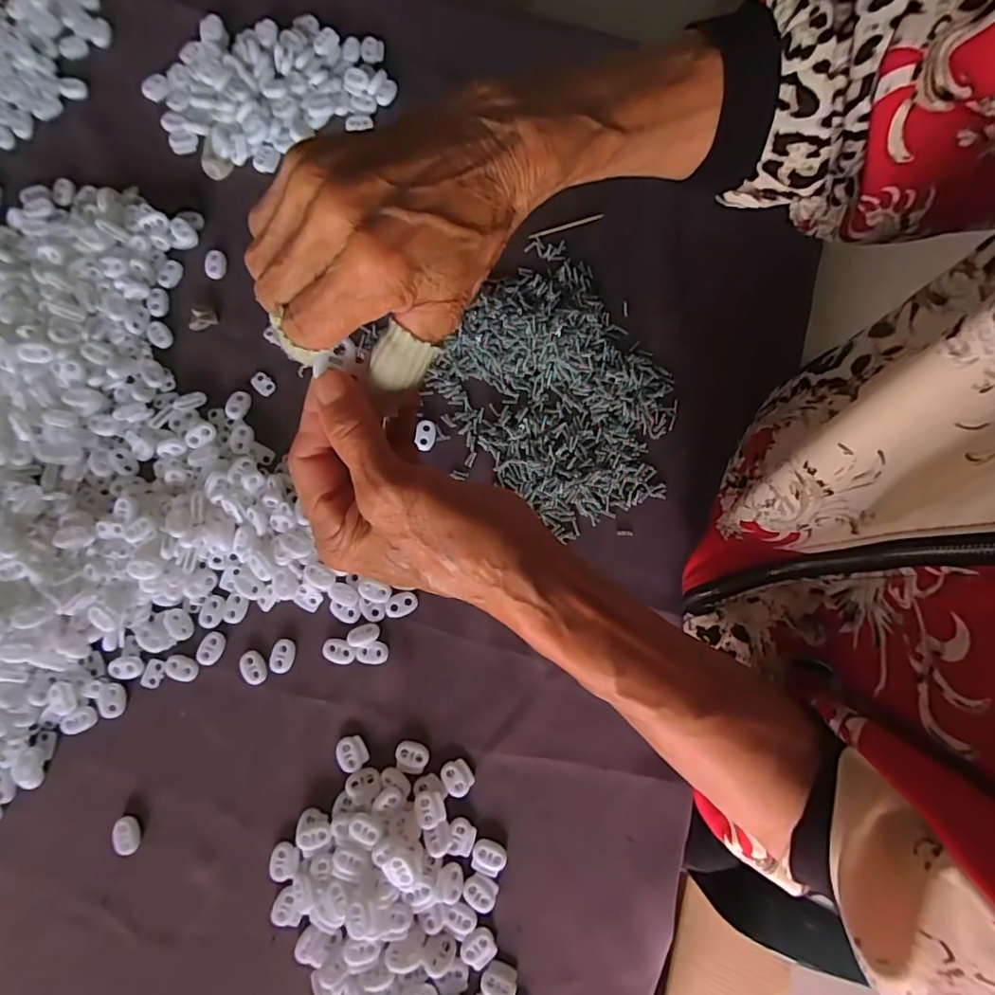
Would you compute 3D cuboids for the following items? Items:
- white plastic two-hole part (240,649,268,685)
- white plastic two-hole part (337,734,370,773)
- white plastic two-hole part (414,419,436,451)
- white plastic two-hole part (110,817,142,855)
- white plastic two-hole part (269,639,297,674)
[{"bbox_3d":[-0.169,0.118,0.371,0.015,0.004,0.023,-33,82,-7],"label":"white plastic two-hole part"},{"bbox_3d":[-0.098,0.172,0.362,0.018,0.006,0.021,-29,81,-6],"label":"white plastic two-hole part"},{"bbox_3d":[-0.053,-0.047,0.400,0.014,0.006,0.023,6,80,0],"label":"white plastic two-hole part"},{"bbox_3d":[-0.243,0.222,0.352,0.013,0.011,0.023,-27,81,-6],"label":"white plastic two-hole part"},{"bbox_3d":[-0.149,0.110,0.372,0.016,0.004,0.023,14,80,2],"label":"white plastic two-hole part"}]

